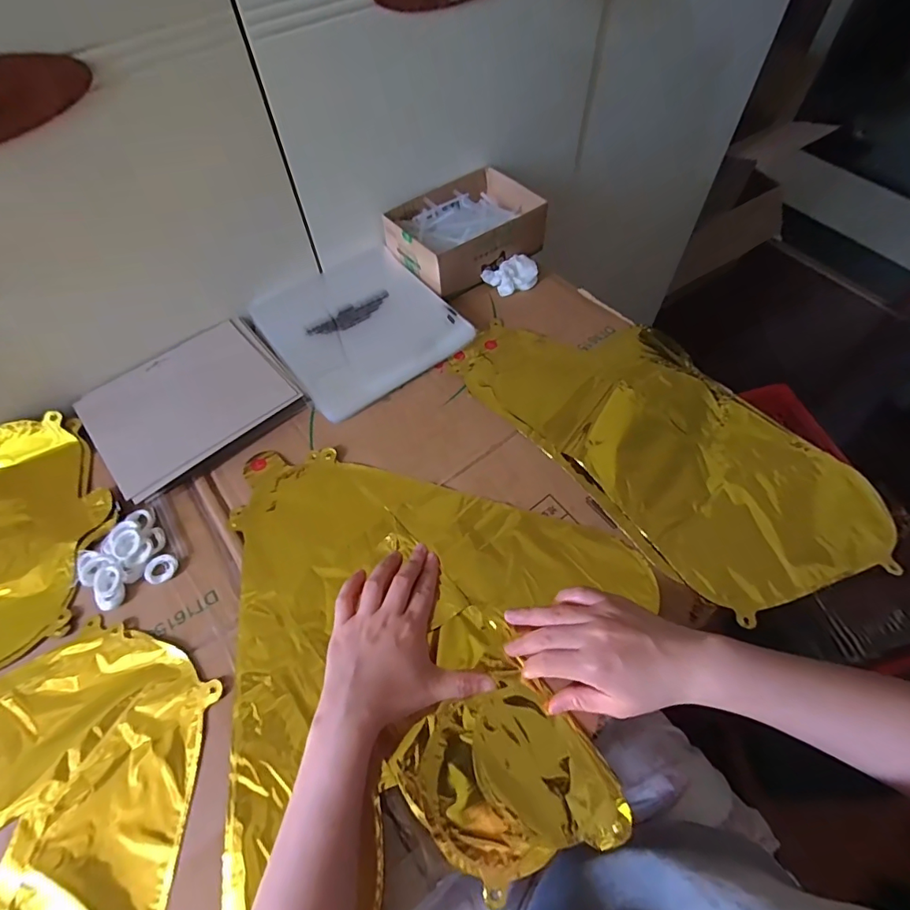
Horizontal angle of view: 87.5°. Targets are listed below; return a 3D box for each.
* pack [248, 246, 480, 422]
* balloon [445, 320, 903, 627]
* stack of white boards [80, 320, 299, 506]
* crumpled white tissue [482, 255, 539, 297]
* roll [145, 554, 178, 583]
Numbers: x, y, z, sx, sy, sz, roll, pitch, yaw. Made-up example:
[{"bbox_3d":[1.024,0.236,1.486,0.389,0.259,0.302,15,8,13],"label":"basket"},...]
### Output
[{"bbox_3d":[-0.123,-0.165,0.586,0.200,0.017,0.223,-32,63,-17],"label":"pack"},{"bbox_3d":[0.210,-0.030,0.492,0.222,0.013,0.410,-33,63,-17],"label":"balloon"},{"bbox_3d":[-0.293,-0.062,0.528,0.198,0.019,0.164,-38,64,-20],"label":"stack of white boards"},{"bbox_3d":[0.075,-0.234,0.620,0.064,0.022,0.046,-34,63,-18],"label":"crumpled white tissue"},{"bbox_3d":[-0.267,0.104,0.432,0.026,0.007,0.027,-1,58,1],"label":"roll"}]

